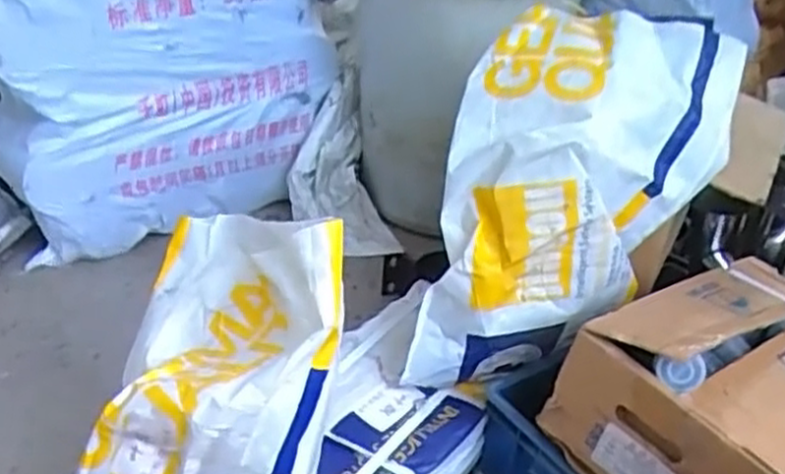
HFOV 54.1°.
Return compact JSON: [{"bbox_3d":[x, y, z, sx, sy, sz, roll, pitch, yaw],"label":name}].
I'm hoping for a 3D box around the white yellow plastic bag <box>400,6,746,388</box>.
[{"bbox_3d":[0.186,-0.056,0.903,0.370,0.352,0.190,-10,35,-22],"label":"white yellow plastic bag"}]

